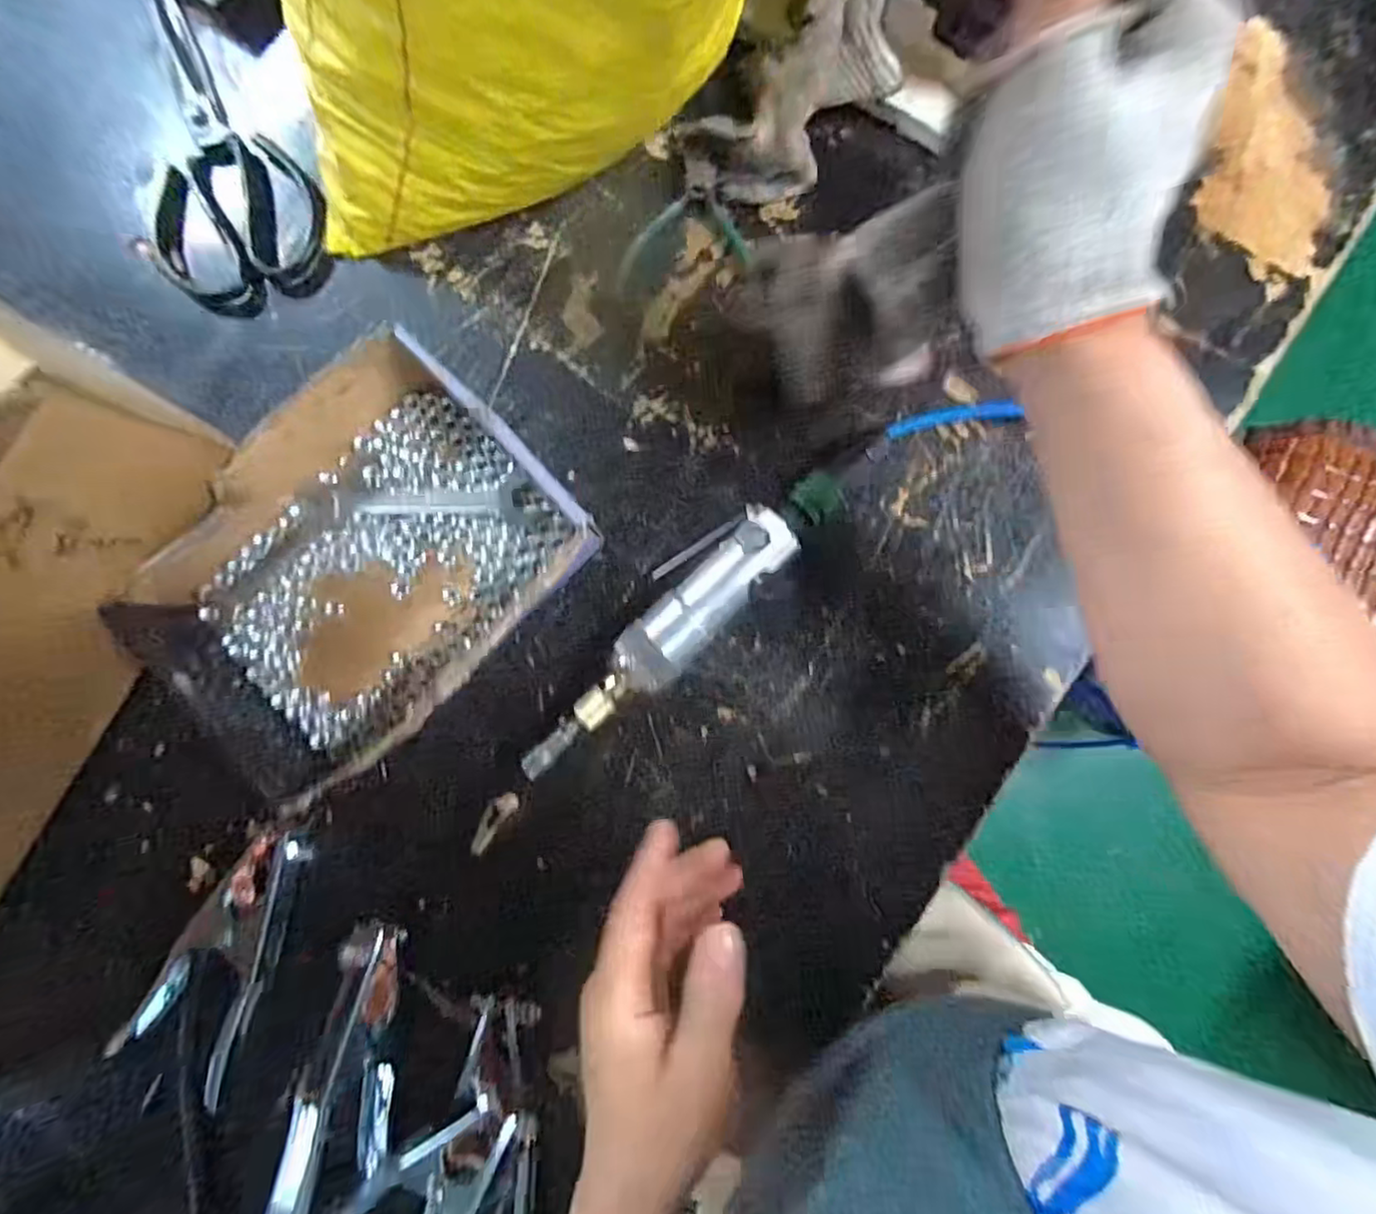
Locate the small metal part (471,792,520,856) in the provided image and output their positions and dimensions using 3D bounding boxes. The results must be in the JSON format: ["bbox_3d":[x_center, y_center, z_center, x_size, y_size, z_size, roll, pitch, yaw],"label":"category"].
[{"bbox_3d":[-0.131,0.143,0.426,0.016,0.004,0.046,37,89,2],"label":"small metal part"}]

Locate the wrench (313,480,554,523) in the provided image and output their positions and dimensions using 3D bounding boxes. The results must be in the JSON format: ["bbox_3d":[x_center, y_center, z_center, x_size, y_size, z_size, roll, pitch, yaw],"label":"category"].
[{"bbox_3d":[-0.171,-0.071,0.429,0.150,0.004,0.025,1,88,1],"label":"wrench"}]

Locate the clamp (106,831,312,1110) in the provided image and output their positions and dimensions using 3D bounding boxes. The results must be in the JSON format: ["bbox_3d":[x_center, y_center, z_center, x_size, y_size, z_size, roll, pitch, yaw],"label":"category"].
[{"bbox_3d":[-0.302,0.216,0.410,0.078,0.026,0.158,17,88,2],"label":"clamp"}]

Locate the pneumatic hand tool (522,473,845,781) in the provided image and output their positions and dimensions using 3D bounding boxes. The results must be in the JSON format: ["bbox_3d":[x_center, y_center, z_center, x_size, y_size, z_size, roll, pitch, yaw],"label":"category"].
[{"bbox_3d":[-0.007,0.005,0.410,0.052,0.037,0.256,45,89,2],"label":"pneumatic hand tool"}]

